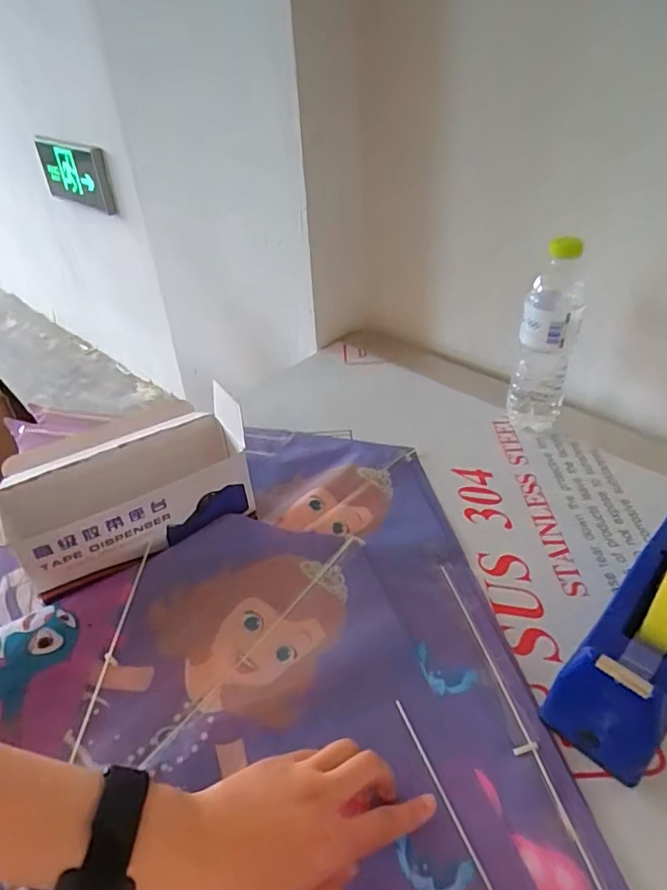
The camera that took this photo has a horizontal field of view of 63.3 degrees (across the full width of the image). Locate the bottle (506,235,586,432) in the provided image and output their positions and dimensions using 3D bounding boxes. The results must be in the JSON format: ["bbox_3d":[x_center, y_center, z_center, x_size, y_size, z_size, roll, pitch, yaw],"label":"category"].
[{"bbox_3d":[0.243,-0.113,0.621,0.068,0.220,0.054,19,44,22],"label":"bottle"}]

